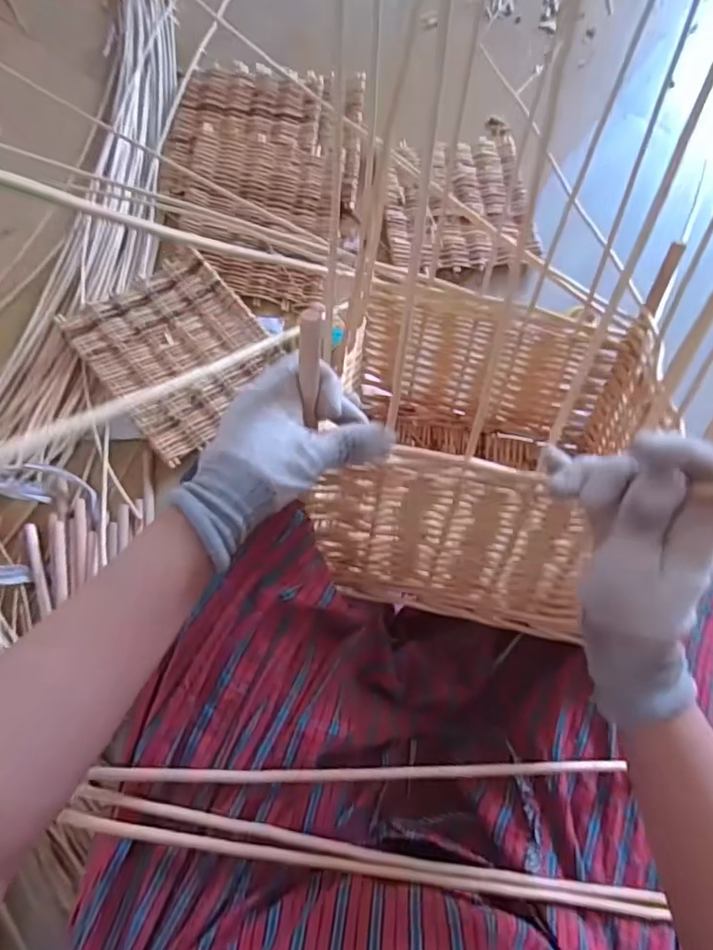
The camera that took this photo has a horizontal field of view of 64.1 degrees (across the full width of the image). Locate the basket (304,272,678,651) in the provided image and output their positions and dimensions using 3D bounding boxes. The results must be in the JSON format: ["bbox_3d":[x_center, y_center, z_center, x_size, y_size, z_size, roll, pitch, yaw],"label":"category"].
[{"bbox_3d":[0.121,-0.036,0.552,0.282,0.234,0.301,17,51,3],"label":"basket"}]

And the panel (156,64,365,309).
[{"bbox_3d":[-0.173,-0.538,1.018,0.348,0.038,0.490,3,72,-2],"label":"panel"}]

